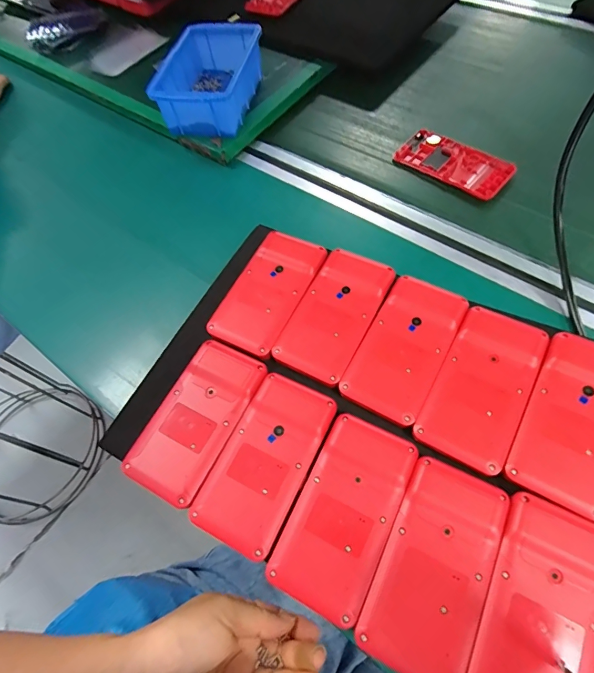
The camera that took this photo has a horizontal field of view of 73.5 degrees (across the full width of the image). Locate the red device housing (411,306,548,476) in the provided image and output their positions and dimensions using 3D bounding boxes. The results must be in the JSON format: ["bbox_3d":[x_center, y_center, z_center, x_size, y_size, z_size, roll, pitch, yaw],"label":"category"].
[{"bbox_3d":[0.138,0.034,0.292,0.061,0.013,0.118,26,67,18],"label":"red device housing"}]

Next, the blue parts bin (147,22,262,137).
[{"bbox_3d":[-0.099,-0.308,0.474,0.095,0.049,0.145,9,64,11],"label":"blue parts bin"}]

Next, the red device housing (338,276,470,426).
[{"bbox_3d":[0.085,0.006,0.314,0.060,0.013,0.116,26,67,18],"label":"red device housing"}]

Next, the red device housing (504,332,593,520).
[{"bbox_3d":[0.193,0.056,0.271,0.061,0.019,0.116,26,67,18],"label":"red device housing"}]

